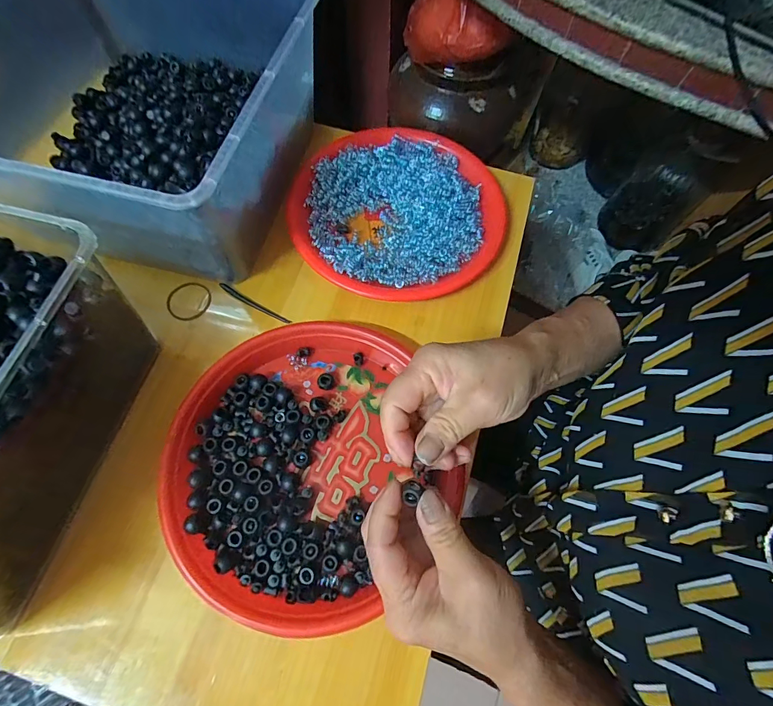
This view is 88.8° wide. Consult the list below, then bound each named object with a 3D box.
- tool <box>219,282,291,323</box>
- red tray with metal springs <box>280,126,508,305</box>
[{"bbox_3d":[-0.133,-0.049,0.396,0.081,0.010,0.007,28,70,10],"label":"tool"},{"bbox_3d":[0.014,-0.155,0.429,0.224,0.031,0.220,9,68,2],"label":"red tray with metal springs"}]

